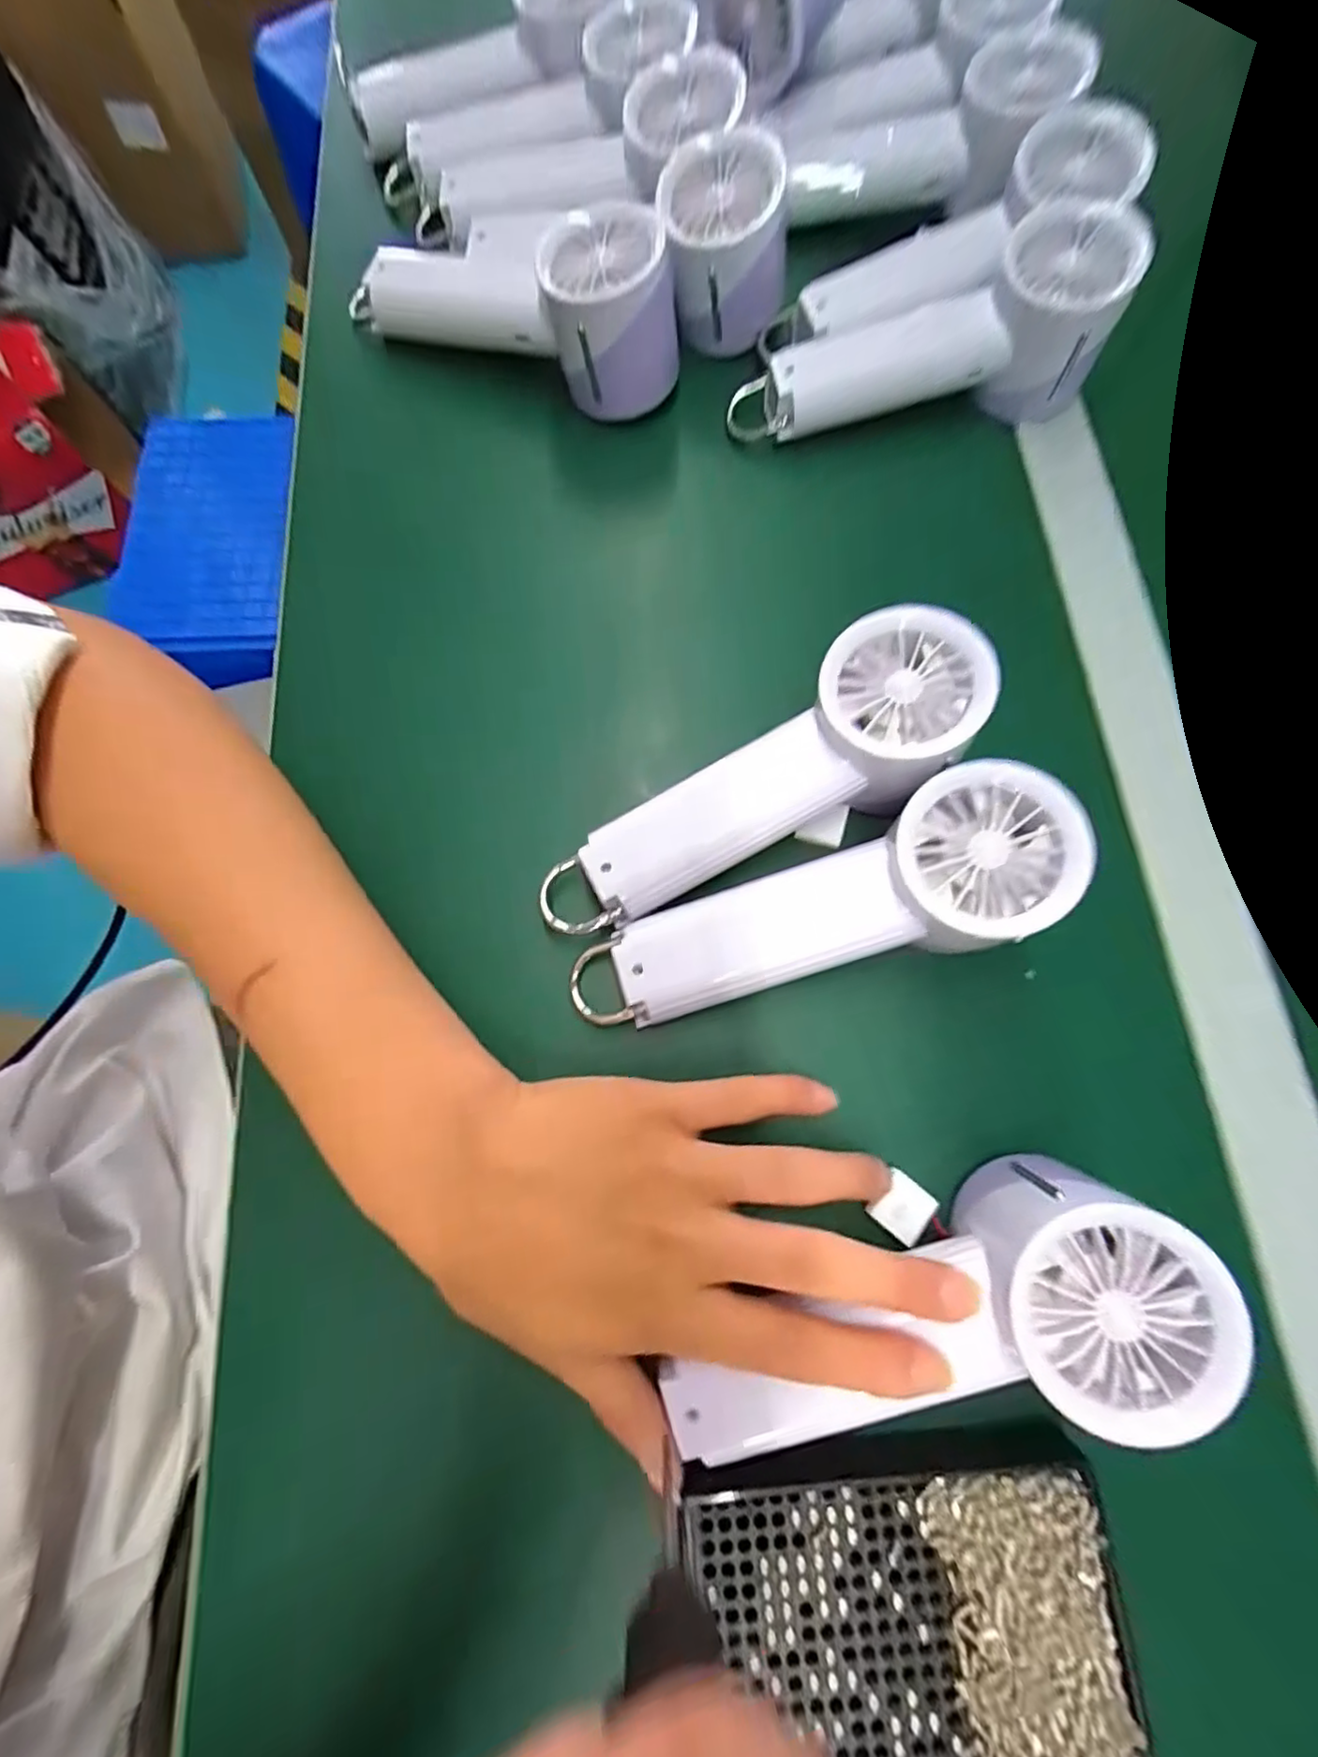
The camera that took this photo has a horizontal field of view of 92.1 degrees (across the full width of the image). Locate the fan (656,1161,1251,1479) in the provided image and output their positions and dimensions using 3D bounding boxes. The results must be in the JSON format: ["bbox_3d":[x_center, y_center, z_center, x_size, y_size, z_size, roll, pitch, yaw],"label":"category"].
[{"bbox_3d":[0.086,0.152,0.212,0.177,0.035,0.070,-23,75,9],"label":"fan"}]

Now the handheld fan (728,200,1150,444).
[{"bbox_3d":[0.132,-0.268,0.322,0.186,0.069,0.058,-13,75,-3],"label":"handheld fan"}]

